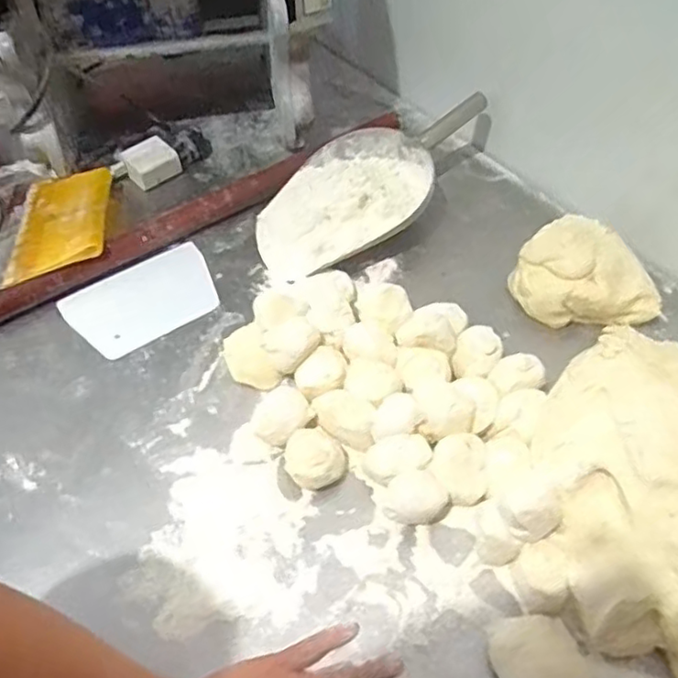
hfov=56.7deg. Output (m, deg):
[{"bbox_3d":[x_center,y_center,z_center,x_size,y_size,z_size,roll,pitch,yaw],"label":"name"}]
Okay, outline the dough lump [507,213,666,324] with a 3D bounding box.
[{"bbox_3d":[0.240,-0.065,0.621,0.129,0.066,0.094,4,54,3],"label":"dough lump"}]

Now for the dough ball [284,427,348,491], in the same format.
[{"bbox_3d":[-0.020,0.099,0.527,0.051,0.036,0.047,0,54,0],"label":"dough ball"}]

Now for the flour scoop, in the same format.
[{"bbox_3d":[0.041,-0.172,0.699,0.299,0.071,0.143,-38,62,-24],"label":"flour scoop"}]

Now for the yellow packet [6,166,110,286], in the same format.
[{"bbox_3d":[-0.300,-0.132,0.677,0.098,0.022,0.168,-9,54,-6],"label":"yellow packet"}]

